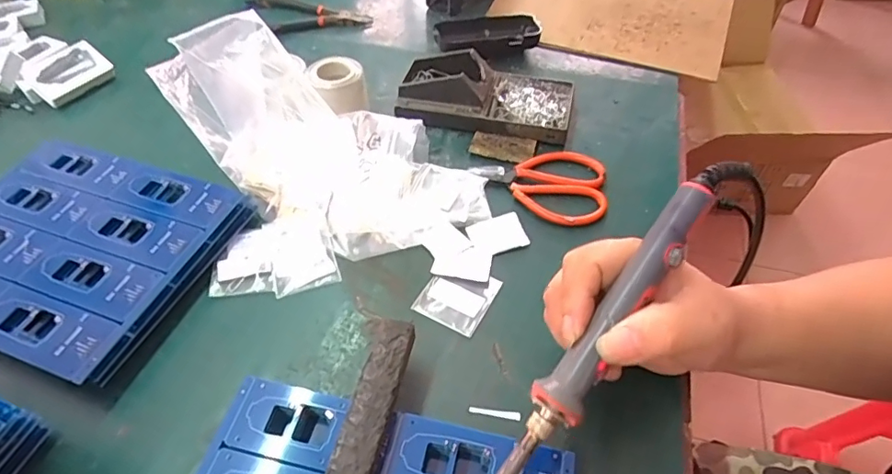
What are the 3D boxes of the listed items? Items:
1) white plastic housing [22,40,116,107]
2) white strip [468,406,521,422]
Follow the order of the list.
[{"bbox_3d":[-0.377,-0.164,0.518,0.048,0.019,0.071,38,57,0],"label":"white plastic housing"},{"bbox_3d":[0.030,0.105,0.312,0.031,0.004,0.005,7,52,8],"label":"white strip"}]

